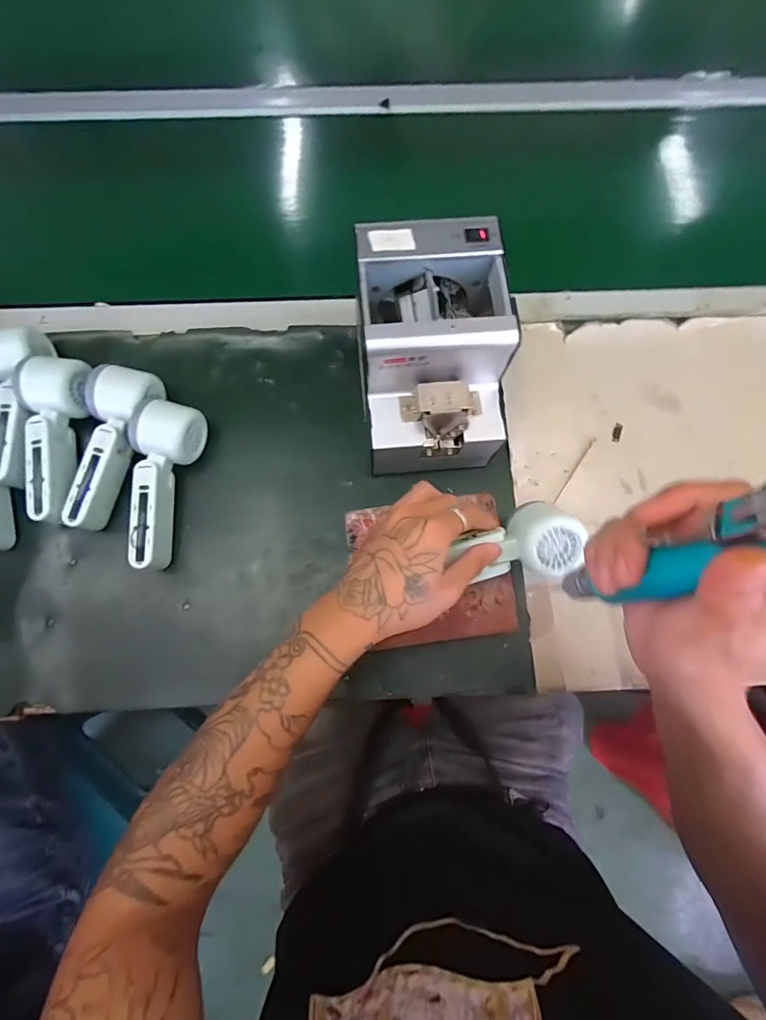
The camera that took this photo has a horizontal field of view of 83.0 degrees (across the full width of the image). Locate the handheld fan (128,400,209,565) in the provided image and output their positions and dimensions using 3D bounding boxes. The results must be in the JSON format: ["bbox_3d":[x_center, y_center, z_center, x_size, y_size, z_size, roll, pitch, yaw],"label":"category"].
[{"bbox_3d":[-0.224,-0.024,0.427,0.060,0.066,0.162,7,73,1],"label":"handheld fan"}]

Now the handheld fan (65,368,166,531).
[{"bbox_3d":[-0.279,-0.066,0.433,0.059,0.049,0.169,18,76,5],"label":"handheld fan"}]

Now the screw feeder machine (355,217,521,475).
[{"bbox_3d":[0.044,-0.138,0.412,0.120,0.154,0.164,-5,75,-2],"label":"screw feeder machine"}]

